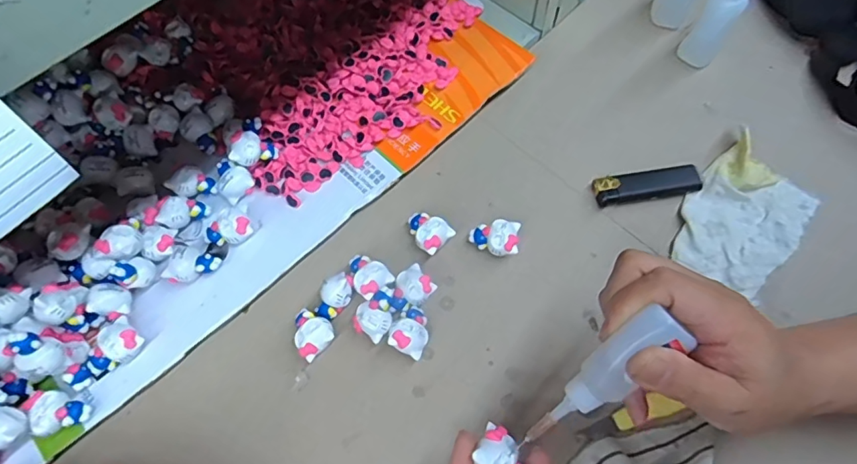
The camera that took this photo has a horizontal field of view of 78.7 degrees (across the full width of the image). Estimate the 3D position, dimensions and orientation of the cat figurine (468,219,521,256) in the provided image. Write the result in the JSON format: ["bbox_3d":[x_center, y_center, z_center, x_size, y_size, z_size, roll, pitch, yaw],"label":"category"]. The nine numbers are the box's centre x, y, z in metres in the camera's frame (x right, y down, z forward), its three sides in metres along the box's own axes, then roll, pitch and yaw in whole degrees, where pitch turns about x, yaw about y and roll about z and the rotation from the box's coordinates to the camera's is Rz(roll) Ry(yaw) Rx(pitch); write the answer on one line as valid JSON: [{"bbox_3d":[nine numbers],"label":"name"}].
[{"bbox_3d":[0.047,0.005,0.379,0.034,0.019,0.025,7,64,3],"label":"cat figurine"}]

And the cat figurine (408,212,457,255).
[{"bbox_3d":[0.000,-0.002,0.381,0.026,0.016,0.033,-35,70,-16],"label":"cat figurine"}]

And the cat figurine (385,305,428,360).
[{"bbox_3d":[-0.011,0.066,0.349,0.024,0.023,0.032,21,66,9],"label":"cat figurine"}]

